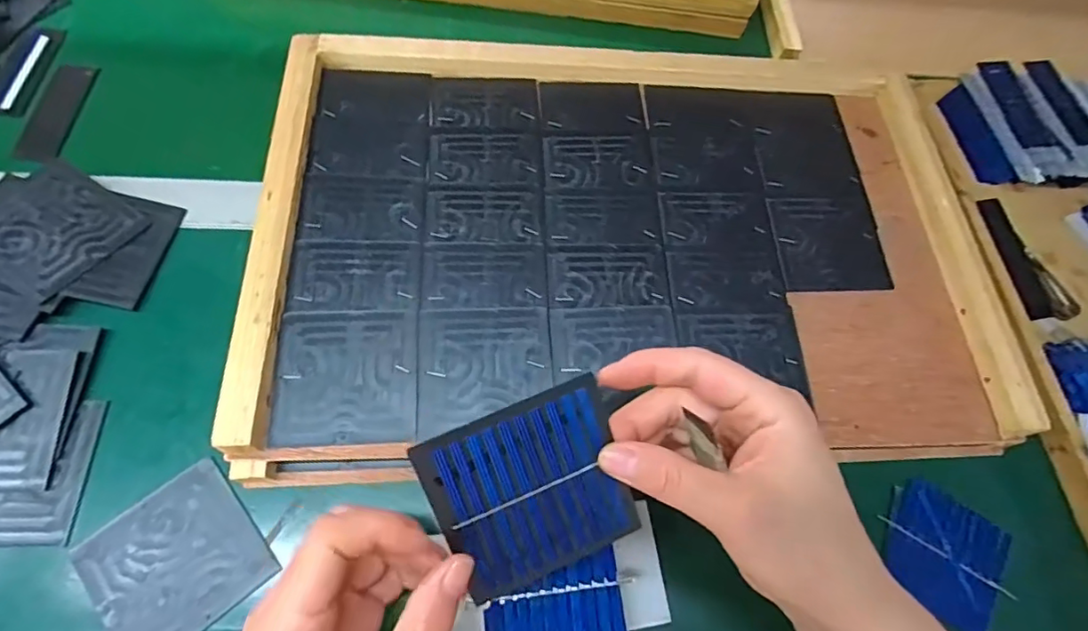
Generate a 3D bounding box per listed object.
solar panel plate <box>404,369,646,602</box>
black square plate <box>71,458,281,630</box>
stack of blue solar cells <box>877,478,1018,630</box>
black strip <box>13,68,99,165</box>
[{"bbox_3d":[-0.004,0.074,0.229,0.078,0.004,0.078,-20,105,-11],"label":"solar panel plate"},{"bbox_3d":[-0.199,0.133,0.296,0.078,0.007,0.076,-37,74,-19],"label":"black square plate"},{"bbox_3d":[0.247,0.148,0.336,0.074,0.009,0.073,30,66,8],"label":"stack of blue solar cells"},{"bbox_3d":[-0.366,-0.152,0.409,0.030,0.005,0.095,3,64,-7],"label":"black strip"}]

